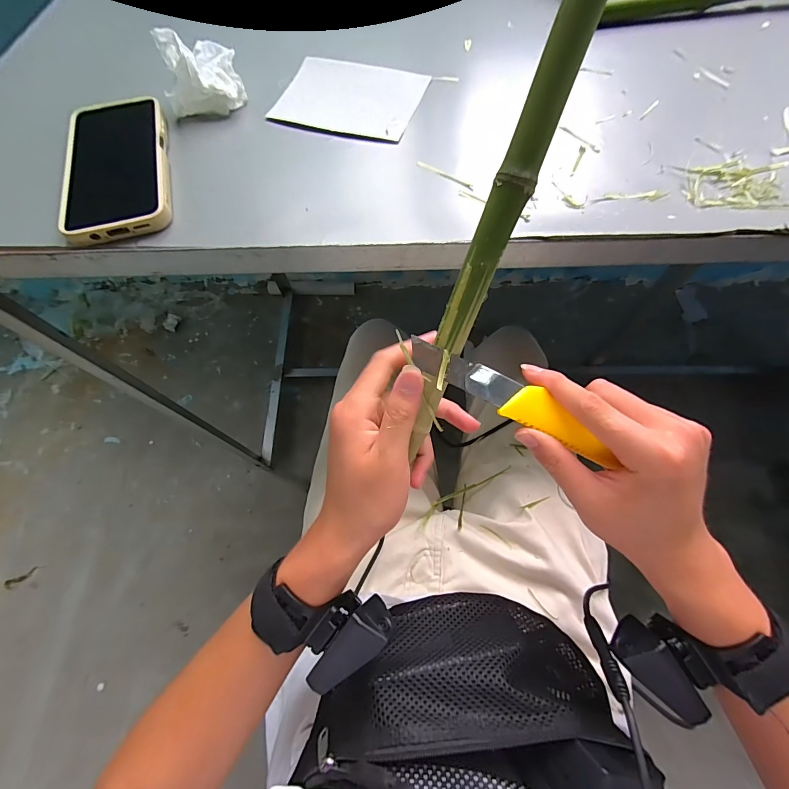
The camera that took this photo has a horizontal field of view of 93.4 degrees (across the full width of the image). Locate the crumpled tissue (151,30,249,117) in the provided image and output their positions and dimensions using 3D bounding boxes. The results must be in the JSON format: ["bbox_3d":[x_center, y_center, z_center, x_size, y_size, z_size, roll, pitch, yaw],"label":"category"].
[{"bbox_3d":[-0.189,-0.312,0.353,0.071,0.053,0.078,-22,68,-8],"label":"crumpled tissue"}]

